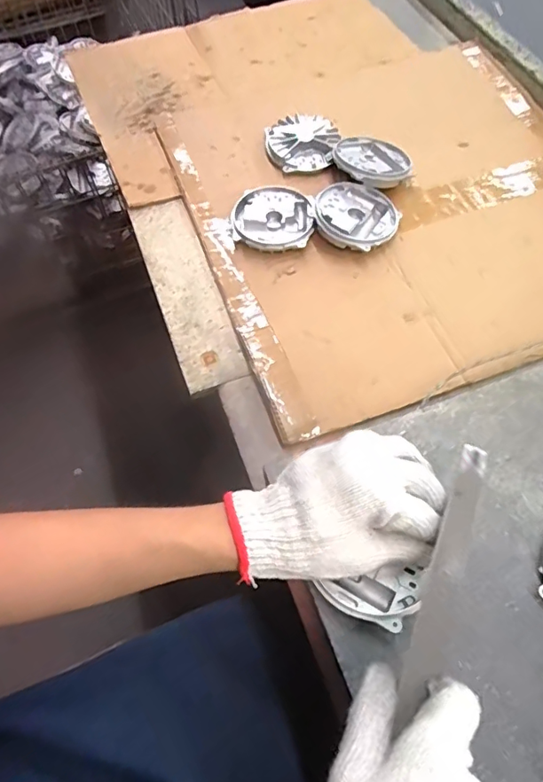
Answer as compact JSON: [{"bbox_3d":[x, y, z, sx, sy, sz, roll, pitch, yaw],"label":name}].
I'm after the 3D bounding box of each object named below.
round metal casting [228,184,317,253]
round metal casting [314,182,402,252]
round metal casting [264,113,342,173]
[{"bbox_3d":[0.000,-0.229,0.656,0.108,0.025,0.112,-1,62,2],"label":"round metal casting"},{"bbox_3d":[0.111,-0.226,0.650,0.104,0.031,0.104,-1,62,2],"label":"round metal casting"},{"bbox_3d":[0.045,-0.358,0.721,0.103,0.030,0.088,-9,62,-3],"label":"round metal casting"}]

